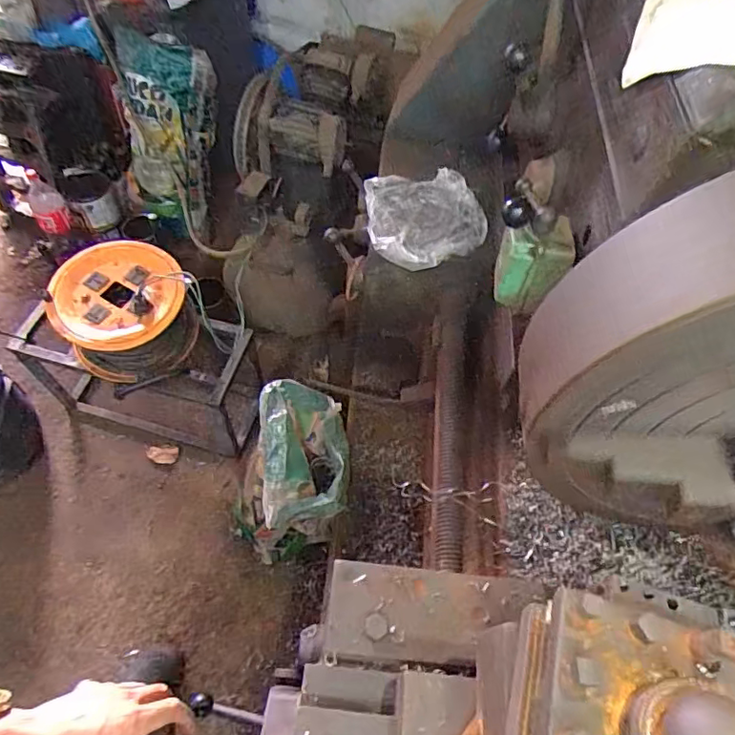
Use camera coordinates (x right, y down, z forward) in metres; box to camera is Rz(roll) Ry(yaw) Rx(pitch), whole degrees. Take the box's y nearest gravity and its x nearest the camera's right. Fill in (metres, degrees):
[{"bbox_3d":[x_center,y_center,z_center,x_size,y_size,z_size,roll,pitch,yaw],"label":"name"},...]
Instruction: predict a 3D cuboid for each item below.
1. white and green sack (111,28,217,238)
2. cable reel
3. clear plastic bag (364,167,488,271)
[{"bbox_3d":[-0.619,-0.689,1.695,0.285,0.569,0.122,7,36,0],"label":"white and green sack"},{"bbox_3d":[-0.544,-0.121,1.243,0.282,0.205,0.250,-18,61,-15],"label":"cable reel"},{"bbox_3d":[0.101,-0.260,0.963,0.212,0.043,0.213,-9,59,-10],"label":"clear plastic bag"}]

